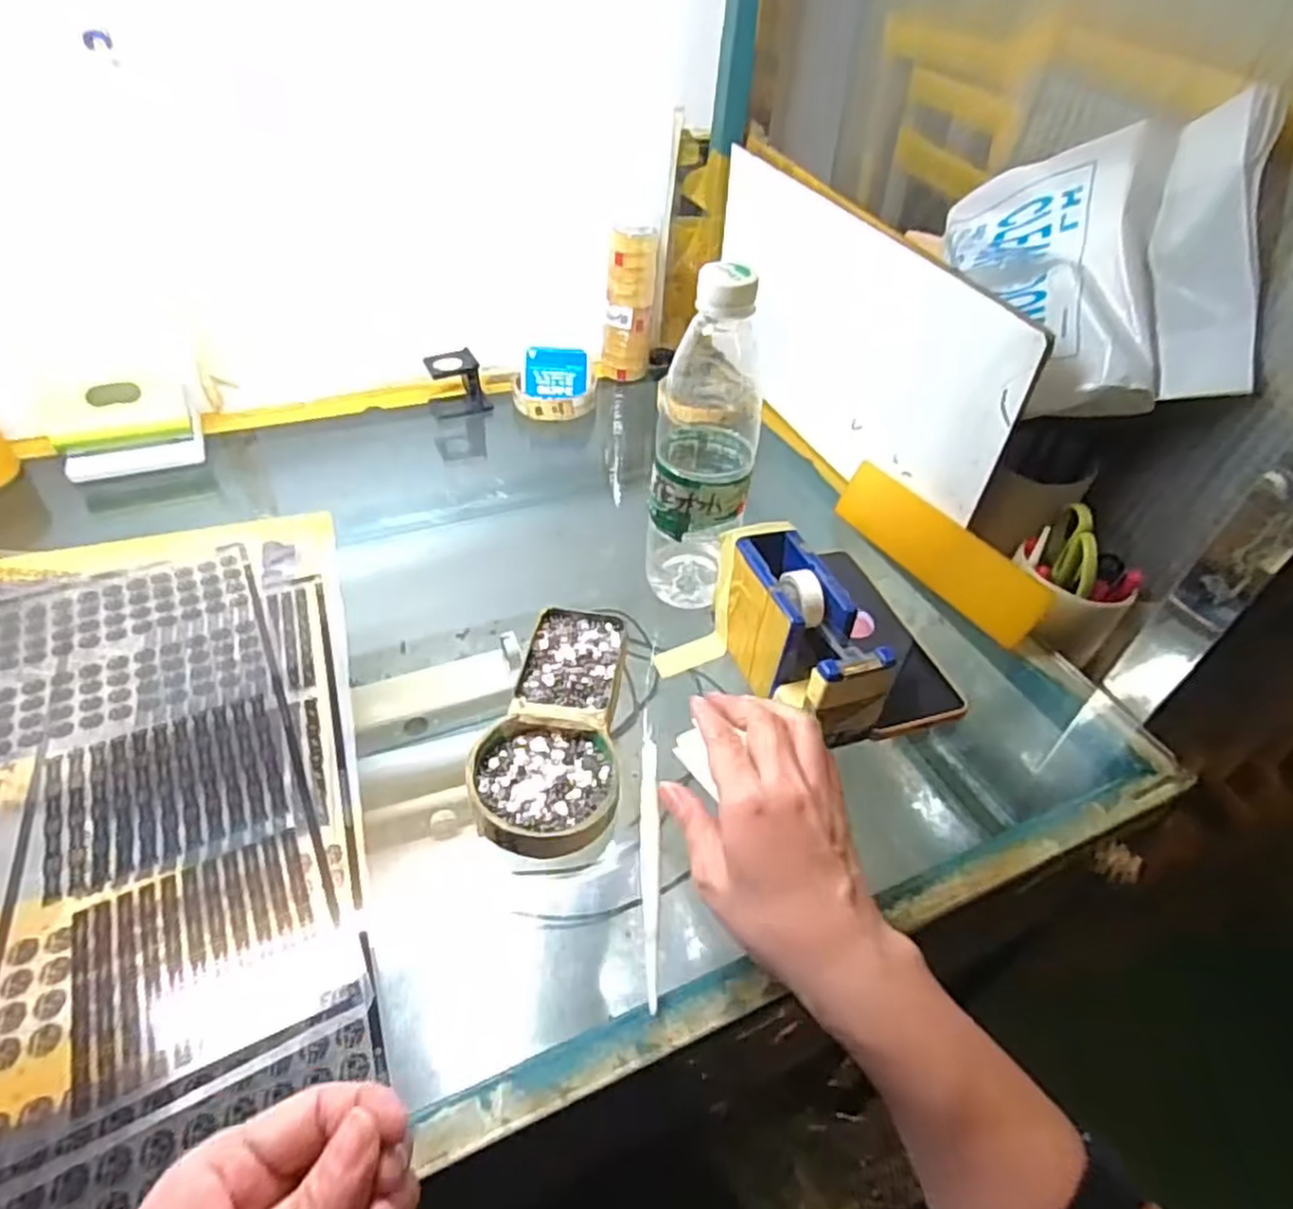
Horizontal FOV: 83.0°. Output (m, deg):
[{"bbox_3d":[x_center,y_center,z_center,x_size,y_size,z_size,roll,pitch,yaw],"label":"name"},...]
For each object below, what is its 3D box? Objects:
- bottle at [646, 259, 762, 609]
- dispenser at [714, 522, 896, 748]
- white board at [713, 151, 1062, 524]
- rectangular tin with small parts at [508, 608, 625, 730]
[{"bbox_3d":[0.035,-0.094,0.472,0.067,0.234,0.066,3,43,-1],"label":"bottle"},{"bbox_3d":[0.089,0.020,0.448,0.049,0.074,0.134,-13,46,-17],"label":"dispenser"},{"bbox_3d":[0.164,-0.231,0.635,0.015,0.193,0.404,-14,46,-18],"label":"white board"},{"bbox_3d":[-0.046,0.036,0.459,0.061,0.016,0.102,7,43,3],"label":"rectangular tin with small parts"}]

